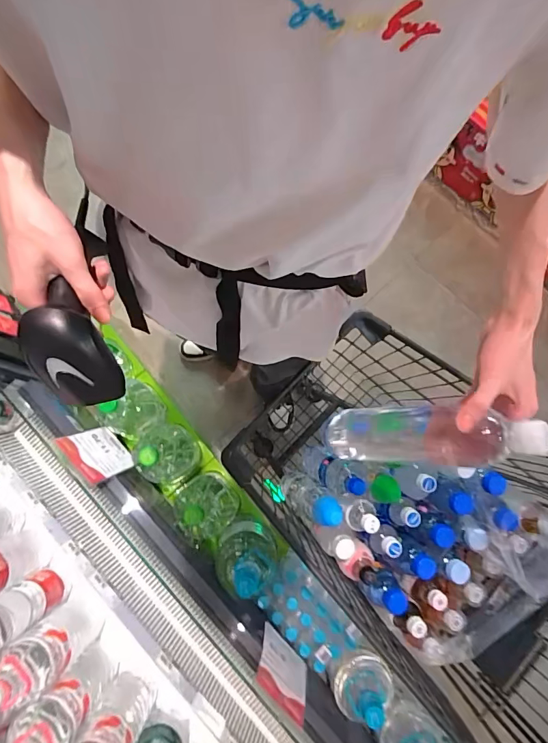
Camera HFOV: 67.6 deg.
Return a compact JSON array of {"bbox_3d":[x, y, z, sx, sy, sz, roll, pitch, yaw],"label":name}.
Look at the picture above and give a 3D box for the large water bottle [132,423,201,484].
[{"bbox_3d":[-0.310,0.233,1.180,0.165,0.299,0.142,37,80,6],"label":"large water bottle"}]

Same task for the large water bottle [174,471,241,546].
[{"bbox_3d":[-0.205,0.385,1.138,0.183,0.271,0.172,0,78,-1],"label":"large water bottle"}]

